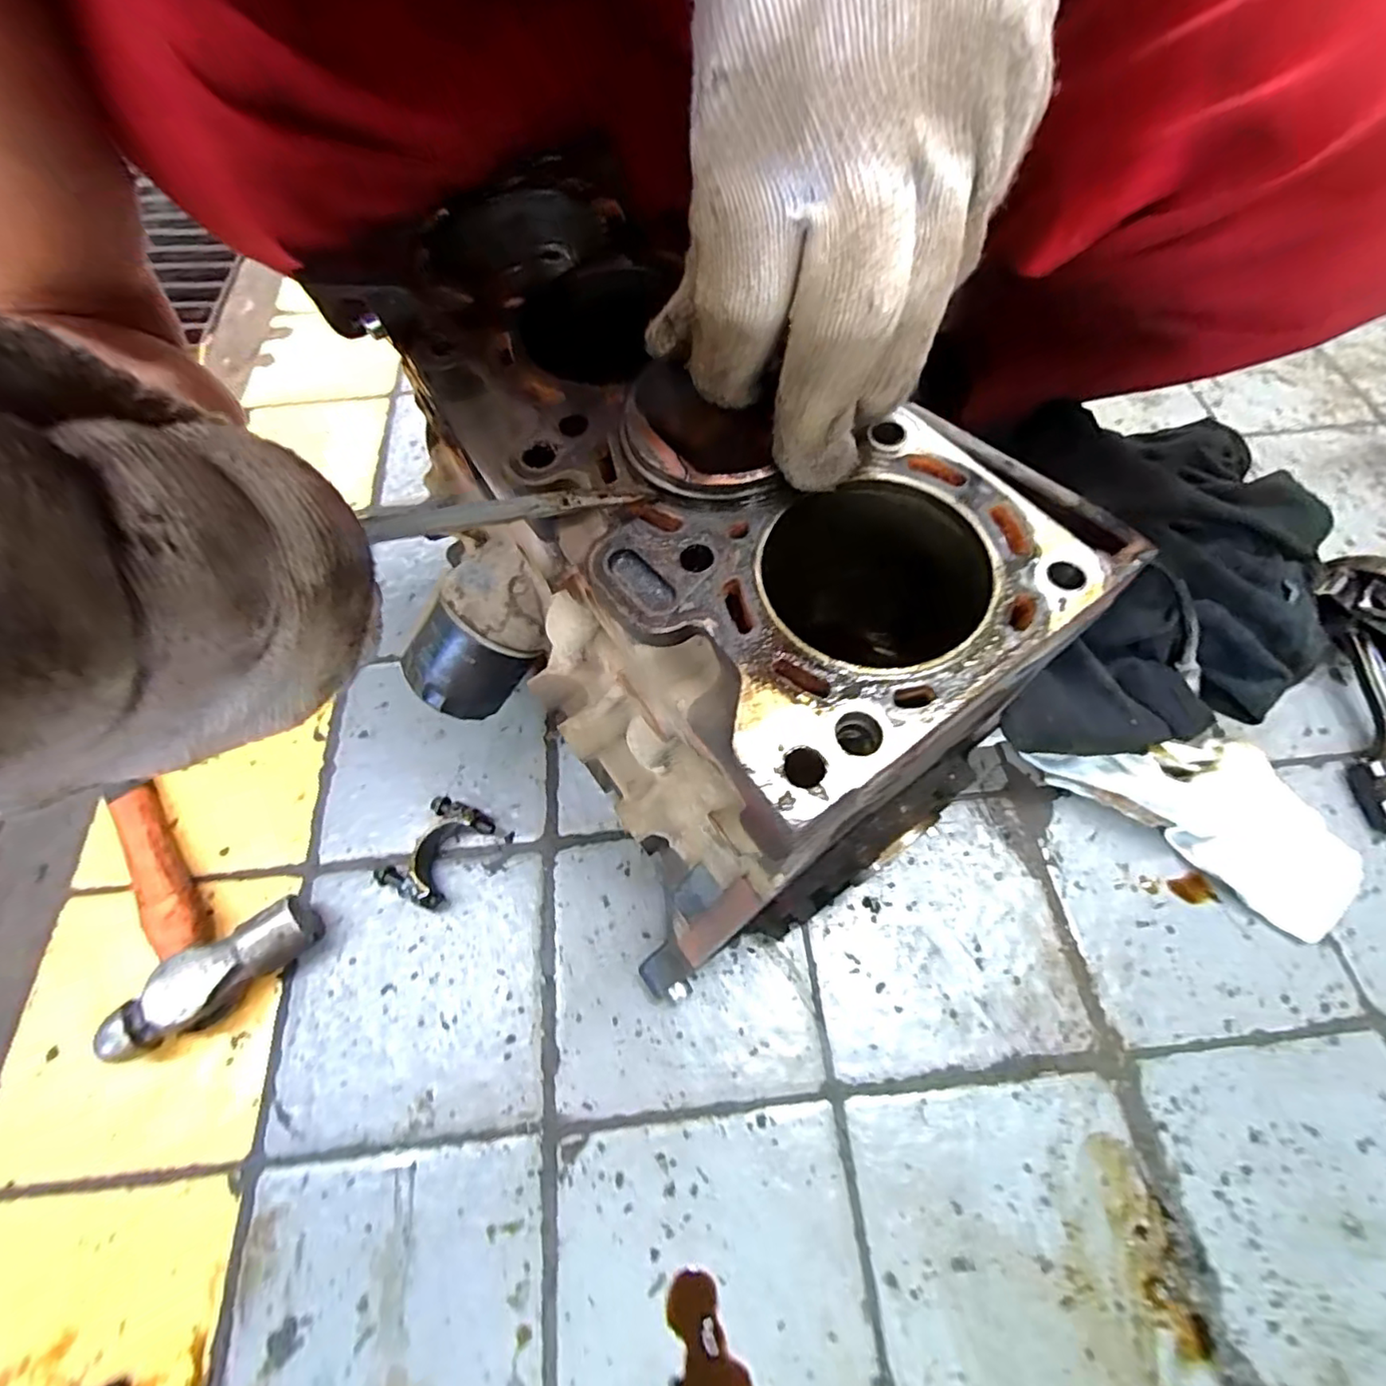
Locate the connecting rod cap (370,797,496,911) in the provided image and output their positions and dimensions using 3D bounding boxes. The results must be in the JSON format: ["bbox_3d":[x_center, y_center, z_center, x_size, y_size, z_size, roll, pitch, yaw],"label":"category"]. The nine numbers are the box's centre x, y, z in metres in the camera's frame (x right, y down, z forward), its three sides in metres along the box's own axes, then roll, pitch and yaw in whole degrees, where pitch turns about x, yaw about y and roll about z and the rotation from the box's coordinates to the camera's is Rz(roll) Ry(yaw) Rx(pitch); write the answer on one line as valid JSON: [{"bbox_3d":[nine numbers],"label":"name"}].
[{"bbox_3d":[-0.162,0.099,0.393,0.045,0.021,0.064,27,65,14],"label":"connecting rod cap"}]

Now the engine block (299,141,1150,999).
[{"bbox_3d":[-0.032,-0.046,0.305,0.198,0.201,0.307,-31,65,-16],"label":"engine block"}]

